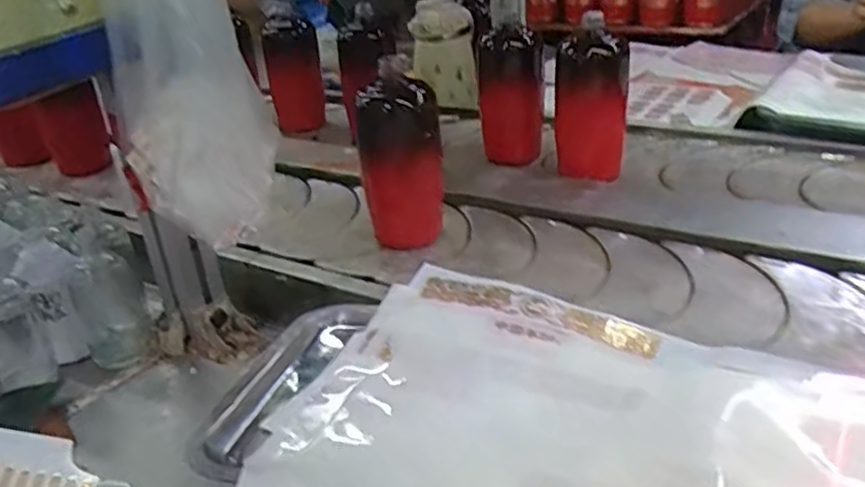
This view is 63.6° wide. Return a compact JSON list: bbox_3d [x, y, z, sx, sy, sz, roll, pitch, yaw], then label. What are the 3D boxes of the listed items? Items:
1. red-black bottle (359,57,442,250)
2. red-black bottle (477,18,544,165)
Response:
[{"bbox_3d":[-0.035,-0.084,0.710,0.084,0.165,0.064,-5,28,0],"label":"red-black bottle"},{"bbox_3d":[0.099,-0.183,0.872,0.059,0.160,0.064,-23,33,-31],"label":"red-black bottle"}]

